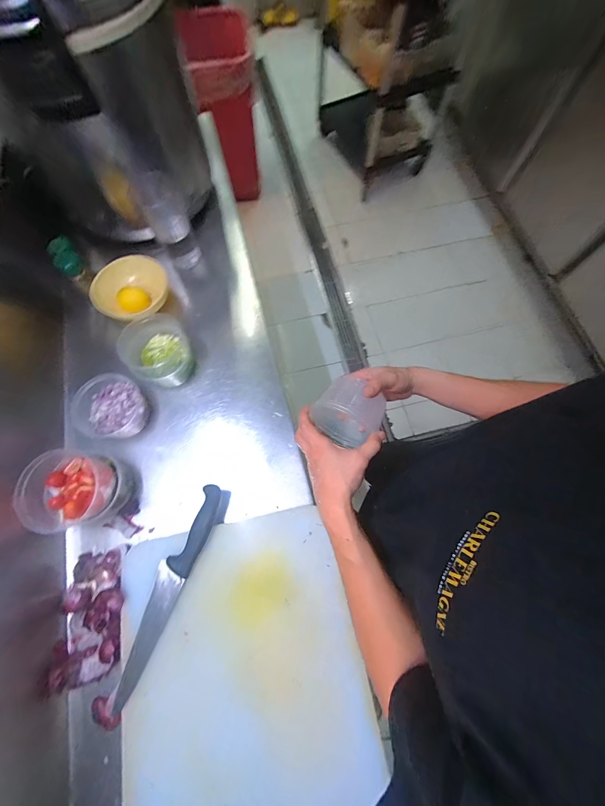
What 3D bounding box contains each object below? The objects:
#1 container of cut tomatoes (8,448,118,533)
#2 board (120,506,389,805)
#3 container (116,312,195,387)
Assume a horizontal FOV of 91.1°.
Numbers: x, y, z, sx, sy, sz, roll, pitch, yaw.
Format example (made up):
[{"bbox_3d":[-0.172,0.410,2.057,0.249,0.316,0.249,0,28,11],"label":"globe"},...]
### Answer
[{"bbox_3d":[-0.358,0.130,0.456,0.104,0.070,0.117,10,73,4],"label":"container of cut tomatoes"},{"bbox_3d":[-0.086,0.380,0.434,0.332,0.027,0.384,-12,69,-5],"label":"board"},{"bbox_3d":[-0.281,-0.100,0.581,0.125,0.085,0.120,0,72,0],"label":"container"}]

